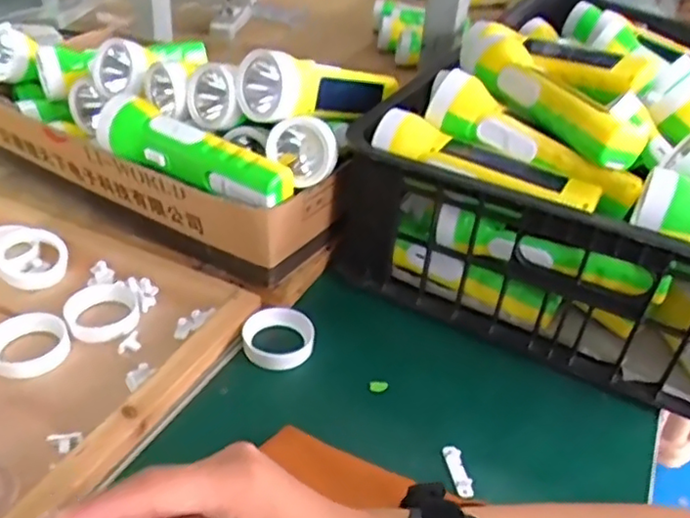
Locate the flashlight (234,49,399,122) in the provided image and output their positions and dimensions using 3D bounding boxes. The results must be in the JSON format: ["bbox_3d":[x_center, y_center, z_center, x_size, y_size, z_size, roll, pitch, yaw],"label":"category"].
[{"bbox_3d":[-0.015,-0.147,0.539,0.052,0.055,0.162,32,31,32],"label":"flashlight"}]

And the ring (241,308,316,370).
[{"bbox_3d":[-0.051,0.061,0.489,0.055,0.020,0.045,4,37,-2],"label":"ring"}]

